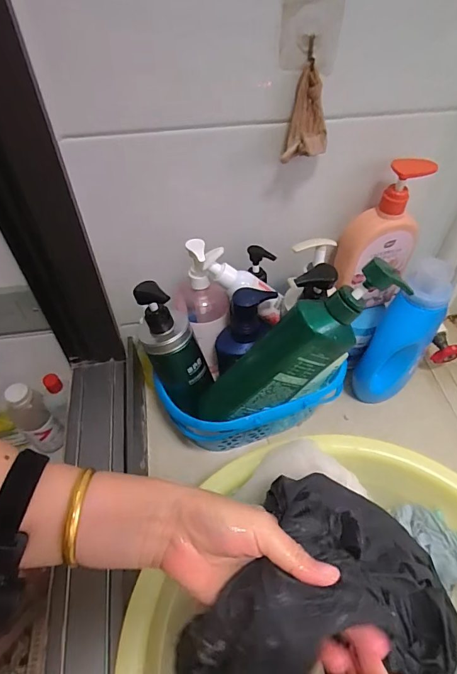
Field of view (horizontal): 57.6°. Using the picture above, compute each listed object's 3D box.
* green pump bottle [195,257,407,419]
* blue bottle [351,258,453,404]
[{"bbox_3d":[0.072,0.021,0.473,0.067,0.282,0.056,23,37,-39],"label":"green pump bottle"},{"bbox_3d":[0.240,0.014,0.593,0.100,0.243,0.065,-37,59,-26],"label":"blue bottle"}]

